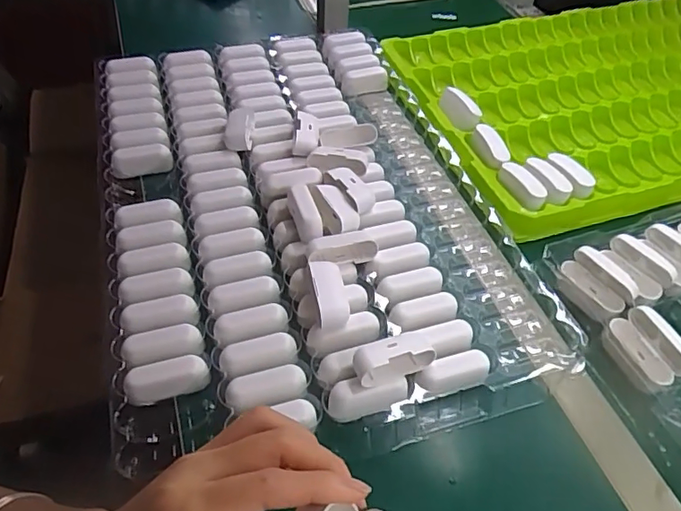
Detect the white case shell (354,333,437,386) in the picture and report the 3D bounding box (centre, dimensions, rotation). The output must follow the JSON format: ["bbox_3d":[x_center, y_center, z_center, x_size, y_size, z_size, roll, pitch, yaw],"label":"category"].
[{"bbox_3d":[0.042,0.079,0.412,0.064,0.026,0.026,-17,52,-17],"label":"white case shell"}]

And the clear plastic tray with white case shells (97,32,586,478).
[{"bbox_3d":[-0.053,-0.072,0.567,0.384,0.061,0.573,-12,51,-14],"label":"clear plastic tray with white case shells"}]

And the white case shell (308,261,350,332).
[{"bbox_3d":[-0.009,0.030,0.450,0.027,0.022,0.061,-8,50,-10],"label":"white case shell"}]

